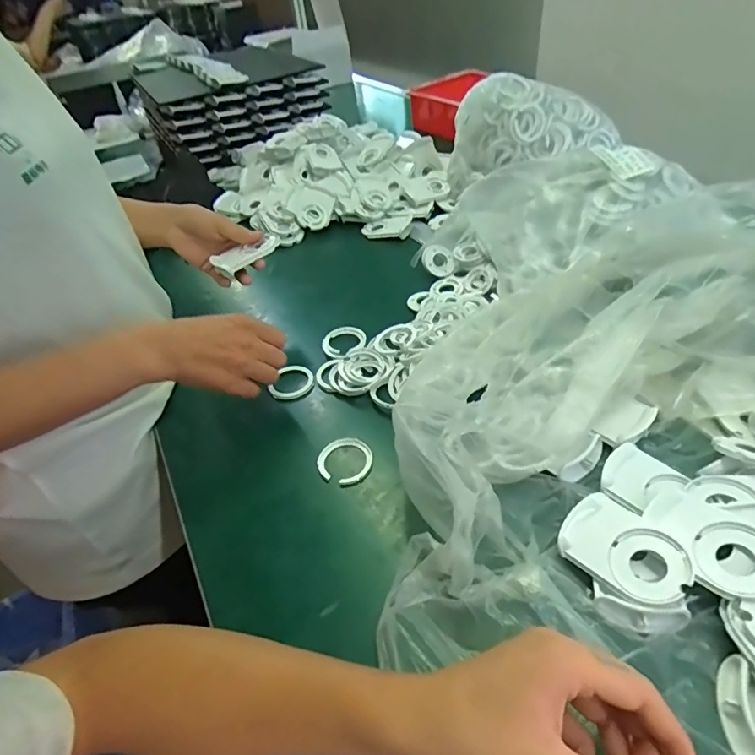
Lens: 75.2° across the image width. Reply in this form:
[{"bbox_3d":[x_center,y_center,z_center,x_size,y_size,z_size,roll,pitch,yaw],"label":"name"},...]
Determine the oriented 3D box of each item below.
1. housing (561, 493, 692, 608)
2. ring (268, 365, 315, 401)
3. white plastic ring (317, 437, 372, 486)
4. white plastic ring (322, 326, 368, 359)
[{"bbox_3d":[0.178,0.124,0.354,0.058,0.006,0.082,-46,49,-16],"label":"housing"},{"bbox_3d":[-0.098,0.004,0.555,0.050,0.011,0.050,-4,43,4],"label":"ring"},{"bbox_3d":[-0.030,0.079,0.464,0.050,0.005,0.050,-4,43,4],"label":"white plastic ring"},{"bbox_3d":[-0.040,-0.042,0.596,0.052,0.012,0.052,-4,43,4],"label":"white plastic ring"}]

